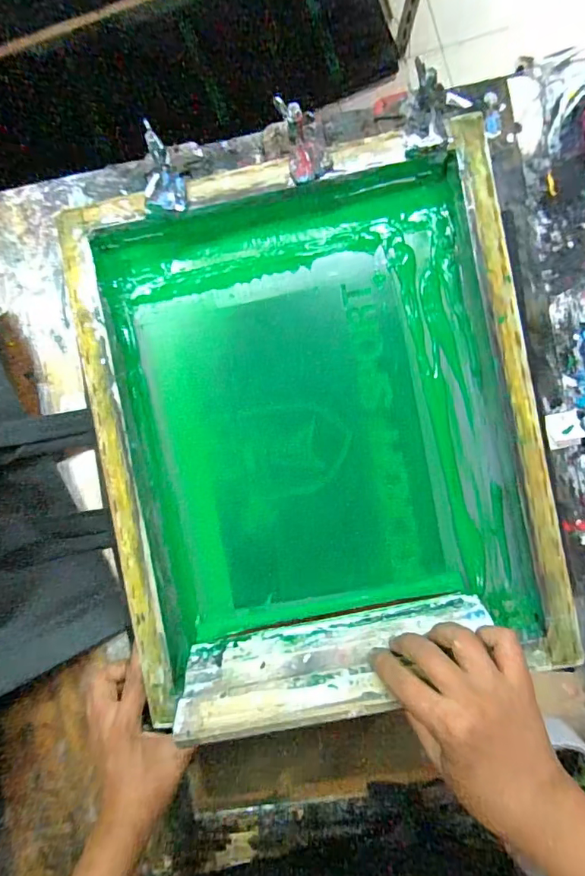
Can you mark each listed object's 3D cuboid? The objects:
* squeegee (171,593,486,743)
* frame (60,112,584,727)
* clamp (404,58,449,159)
[{"bbox_3d":[0.038,0.196,0.397,0.260,0.104,0.030,-13,112,2],"label":"squeegee"},{"bbox_3d":[0.019,-0.015,0.443,0.399,0.062,0.469,-10,91,4],"label":"frame"},{"bbox_3d":[0.114,-0.276,0.388,0.037,0.039,0.056,-5,90,4],"label":"clamp"}]

